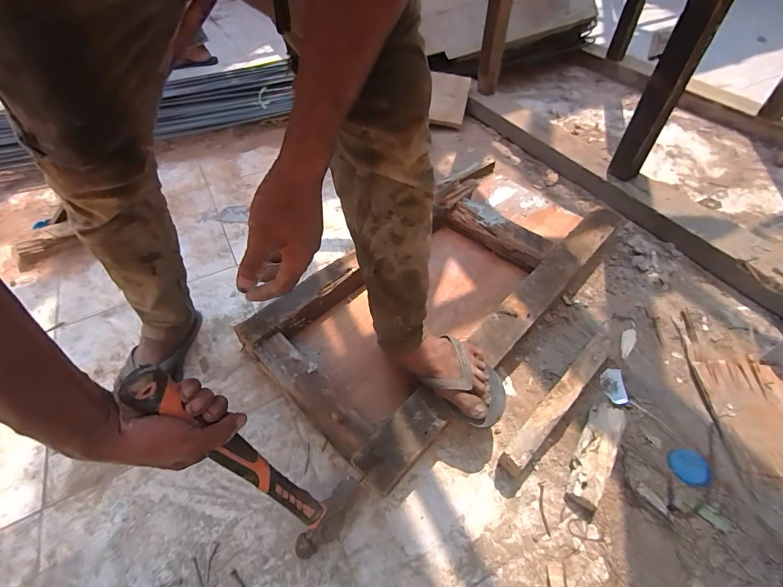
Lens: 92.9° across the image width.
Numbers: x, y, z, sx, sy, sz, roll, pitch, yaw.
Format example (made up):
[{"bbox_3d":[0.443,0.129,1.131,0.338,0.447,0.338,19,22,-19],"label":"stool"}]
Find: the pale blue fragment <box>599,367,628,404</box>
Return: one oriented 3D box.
[{"bbox_3d":[0.417,0.174,0.702,0.038,0.006,0.072,-7,44,23],"label":"pale blue fragment"}]

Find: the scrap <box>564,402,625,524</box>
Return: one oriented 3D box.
[{"bbox_3d":[0.330,0.258,0.601,0.050,0.033,0.196,26,54,23],"label":"scrap"}]

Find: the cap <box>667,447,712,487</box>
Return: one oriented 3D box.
[{"bbox_3d":[0.479,0.279,0.599,0.058,0.009,0.055,-1,49,1],"label":"cap"}]

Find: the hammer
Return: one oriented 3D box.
[{"bbox_3d":[-0.160,0.201,0.441,0.035,0.351,0.103,0,44,40],"label":"hammer"}]

